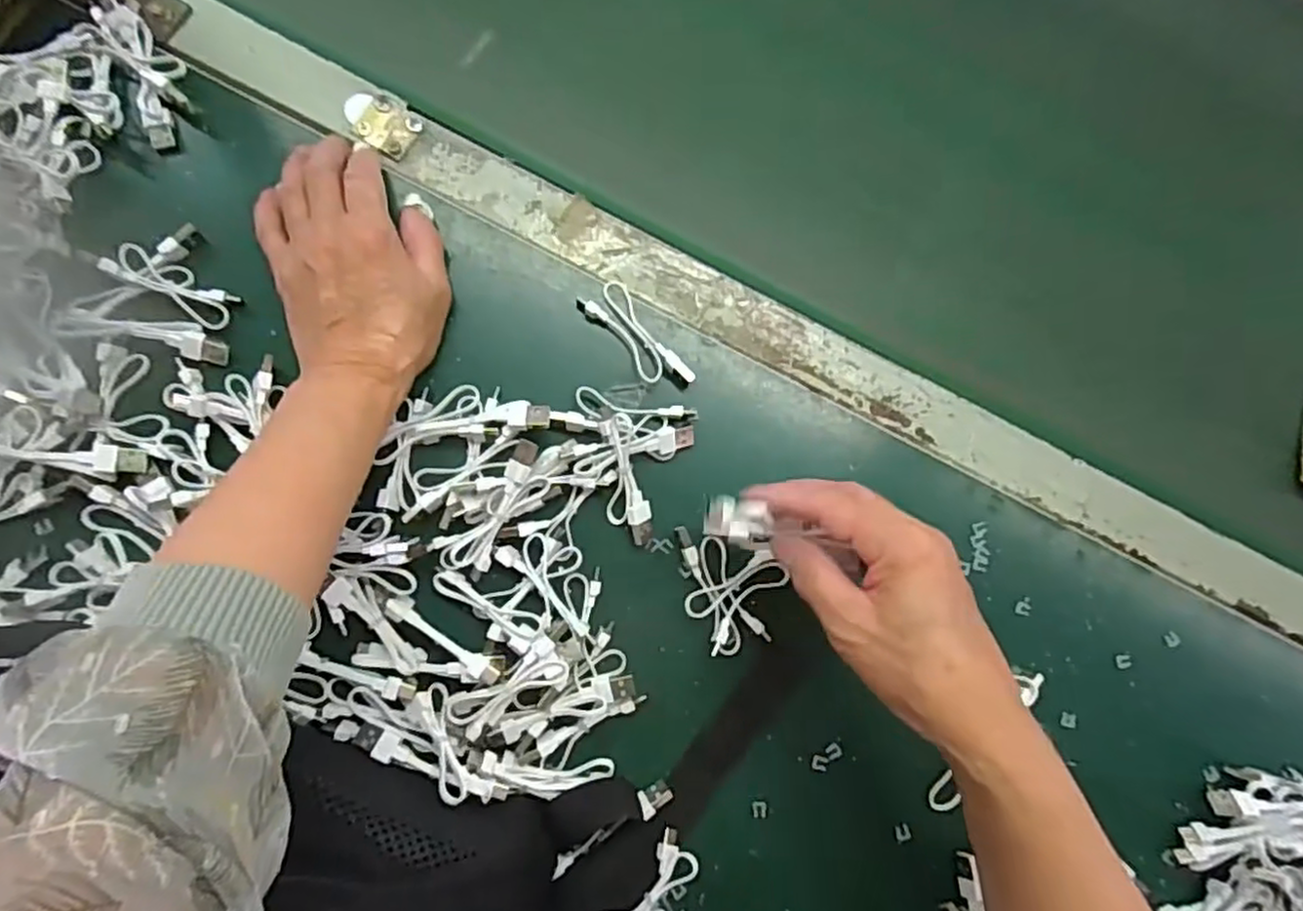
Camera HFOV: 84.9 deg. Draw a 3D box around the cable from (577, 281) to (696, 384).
[{"bbox_3d":[-0.007,-0.068,0.413,0.029,0.013,0.076,-40,87,-8],"label":"cable"}]

